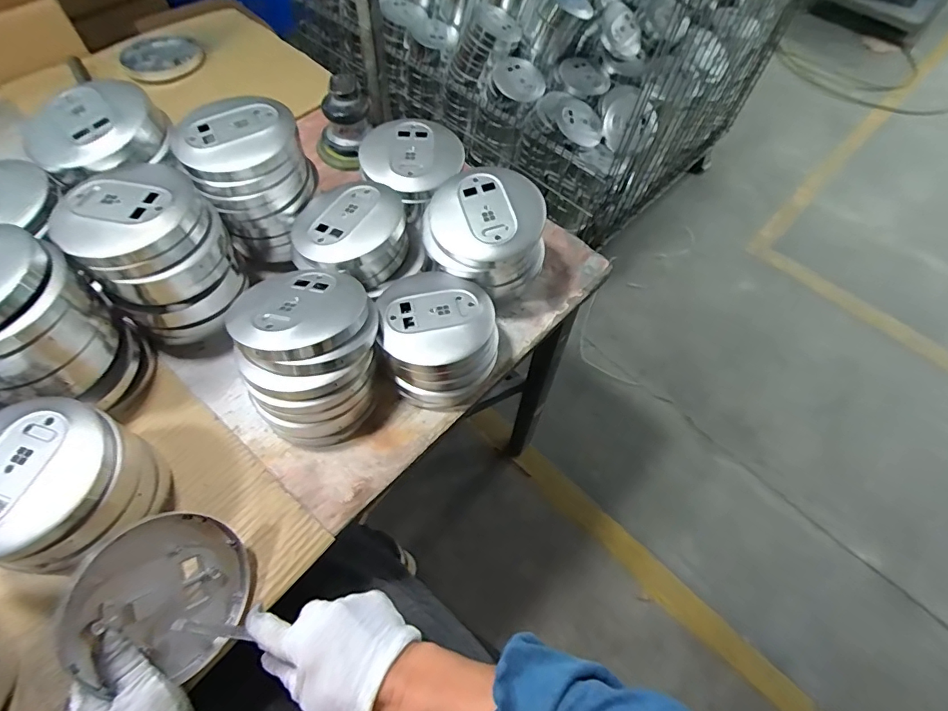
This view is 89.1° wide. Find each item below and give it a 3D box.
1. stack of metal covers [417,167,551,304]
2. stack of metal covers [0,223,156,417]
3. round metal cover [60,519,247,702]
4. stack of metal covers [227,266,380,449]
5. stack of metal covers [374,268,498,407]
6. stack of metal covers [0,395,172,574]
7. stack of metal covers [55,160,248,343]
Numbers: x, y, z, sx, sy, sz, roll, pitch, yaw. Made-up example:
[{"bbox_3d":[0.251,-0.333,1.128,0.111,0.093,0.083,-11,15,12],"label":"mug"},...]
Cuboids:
[{"bbox_3d":[0.016,-0.152,0.613,0.153,0.113,0.132,7,60,2],"label":"stack of metal covers"},{"bbox_3d":[-0.449,-0.023,0.484,0.158,0.174,0.139,29,63,14],"label":"stack of metal covers"},{"bbox_3d":[-0.260,0.201,0.412,0.014,0.131,0.118,-11,52,40],"label":"round metal cover"},{"bbox_3d":[-0.172,-0.004,0.525,0.138,0.132,0.168,-4,60,-1],"label":"stack of metal covers"},{"bbox_3d":[-0.043,-0.024,0.571,0.133,0.082,0.149,-15,62,-11],"label":"stack of metal covers"},{"bbox_3d":[-0.377,0.122,0.447,0.140,0.120,0.133,32,63,15],"label":"stack of metal covers"},{"bbox_3d":[-0.357,-0.116,0.550,0.151,0.158,0.138,41,66,19],"label":"stack of metal covers"}]

